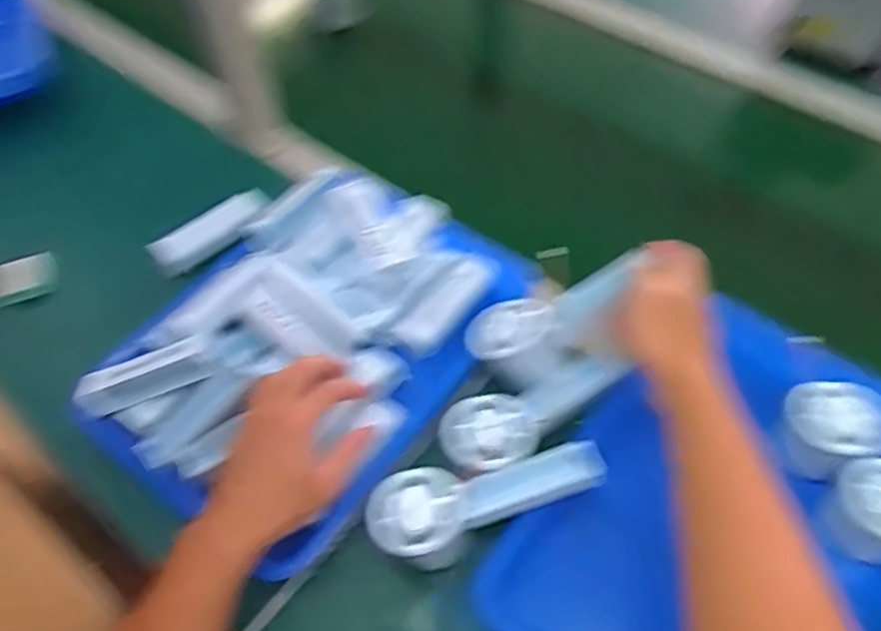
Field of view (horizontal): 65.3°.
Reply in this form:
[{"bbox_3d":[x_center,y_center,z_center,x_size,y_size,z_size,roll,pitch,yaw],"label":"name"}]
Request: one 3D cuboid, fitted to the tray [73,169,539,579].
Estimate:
[{"bbox_3d":[-0.126,0.003,0.586,0.302,0.068,0.336,30,59,20],"label":"tray"}]

